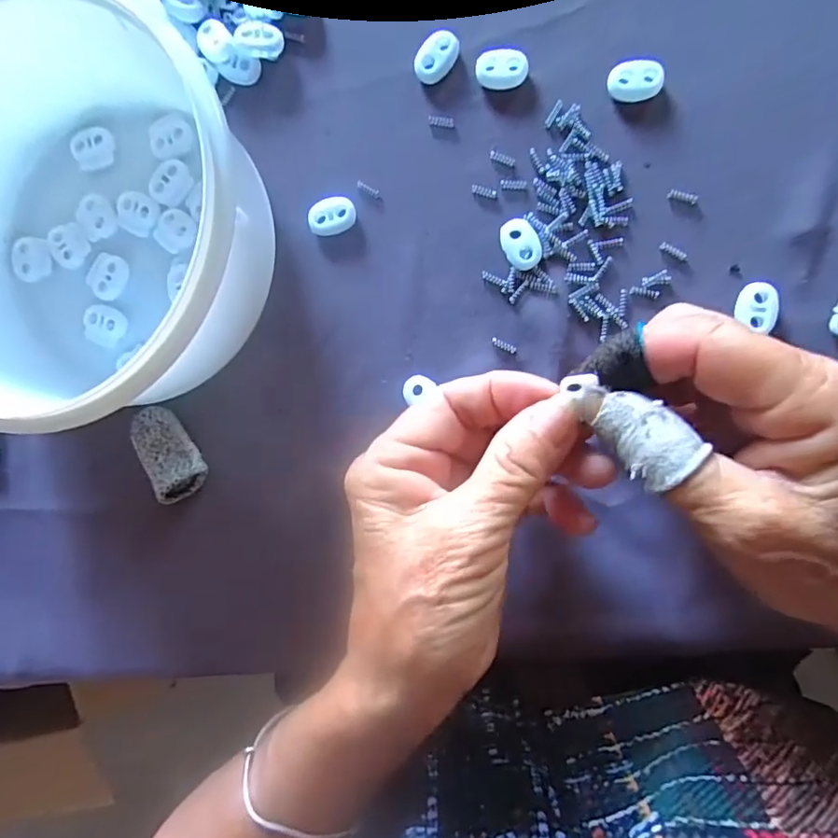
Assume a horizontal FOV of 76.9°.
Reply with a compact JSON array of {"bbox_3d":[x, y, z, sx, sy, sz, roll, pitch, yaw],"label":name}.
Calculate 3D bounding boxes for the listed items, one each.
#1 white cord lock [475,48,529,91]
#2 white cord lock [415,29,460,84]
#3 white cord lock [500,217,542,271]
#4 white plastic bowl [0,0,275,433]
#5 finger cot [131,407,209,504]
[{"bbox_3d":[0.036,-0.154,0.232,0.022,0.005,0.015,4,91,8],"label":"white cord lock"},{"bbox_3d":[0.008,-0.162,0.236,0.015,0.006,0.022,43,96,6],"label":"white cord lock"},{"bbox_3d":[0.045,-0.077,0.233,0.015,0.004,0.023,-25,87,8],"label":"white cord lock"},{"bbox_3d":[-0.140,-0.081,0.222,0.156,0.075,0.142,0,90,8],"label":"white plastic bowl"},{"bbox_3d":[-0.123,0.017,0.256,0.027,0.010,0.045,-33,86,7],"label":"finger cot"}]

